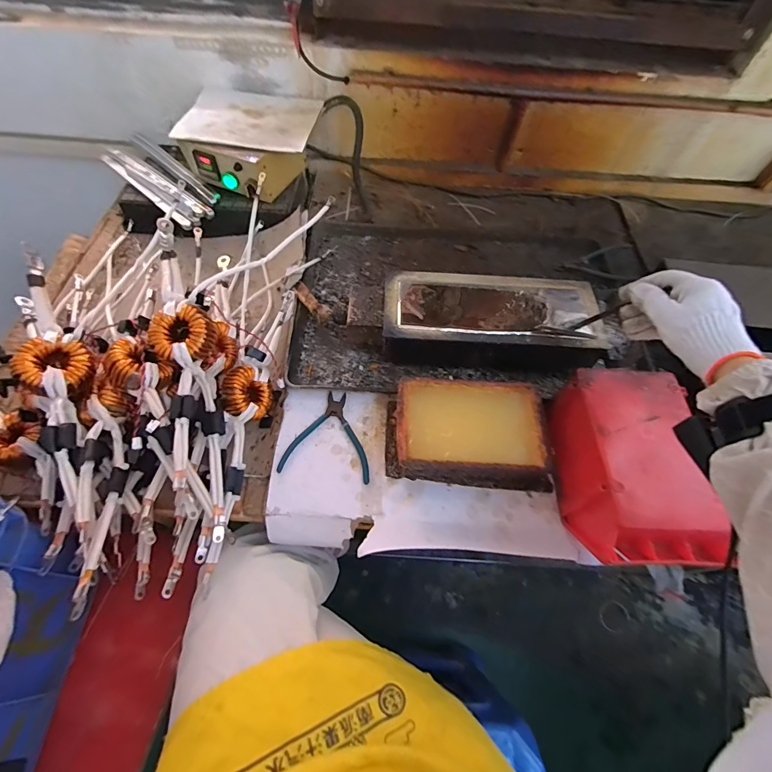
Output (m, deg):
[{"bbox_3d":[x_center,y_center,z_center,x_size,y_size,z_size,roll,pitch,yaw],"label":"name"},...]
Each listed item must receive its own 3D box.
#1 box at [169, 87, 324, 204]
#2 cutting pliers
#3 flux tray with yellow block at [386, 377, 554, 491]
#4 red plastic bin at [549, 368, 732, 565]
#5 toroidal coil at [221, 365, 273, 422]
[{"bbox_3d":[-0.271,-0.494,0.787,0.251,0.092,0.236,8,59,1],"label":"box"},{"bbox_3d":[-0.080,0.069,0.566,0.125,0.007,0.132,7,59,1],"label":"cutting pliers"},{"bbox_3d":[0.115,0.065,0.544,0.224,0.067,0.138,3,59,-2],"label":"flux tray with yellow block"},{"bbox_3d":[0.304,0.094,0.482,0.133,0.117,0.229,3,59,-2],"label":"red plastic bin"},{"bbox_3d":[-0.203,0.016,0.561,0.056,0.062,0.067,7,59,1],"label":"toroidal coil"}]

